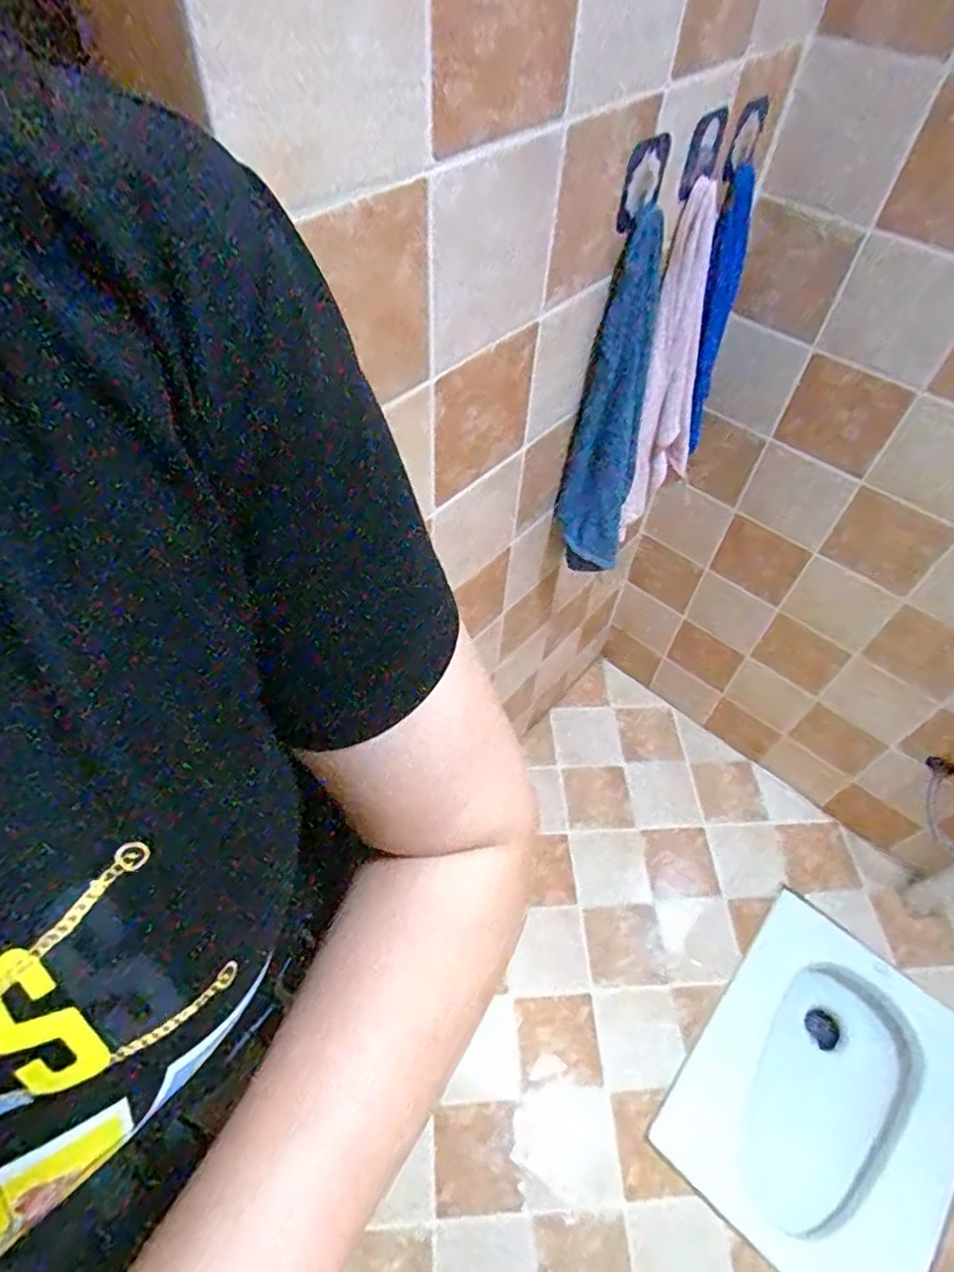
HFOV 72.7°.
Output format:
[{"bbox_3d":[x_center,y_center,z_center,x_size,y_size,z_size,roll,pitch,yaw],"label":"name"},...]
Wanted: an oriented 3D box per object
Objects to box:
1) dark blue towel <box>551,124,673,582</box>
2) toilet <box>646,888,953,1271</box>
[{"bbox_3d":[0.168,-0.282,0.781,0.092,0.452,0.135,12,55,5],"label":"dark blue towel"},{"bbox_3d":[0.627,0.864,1.237,0.431,0.241,0.542,39,62,22],"label":"toilet"}]

